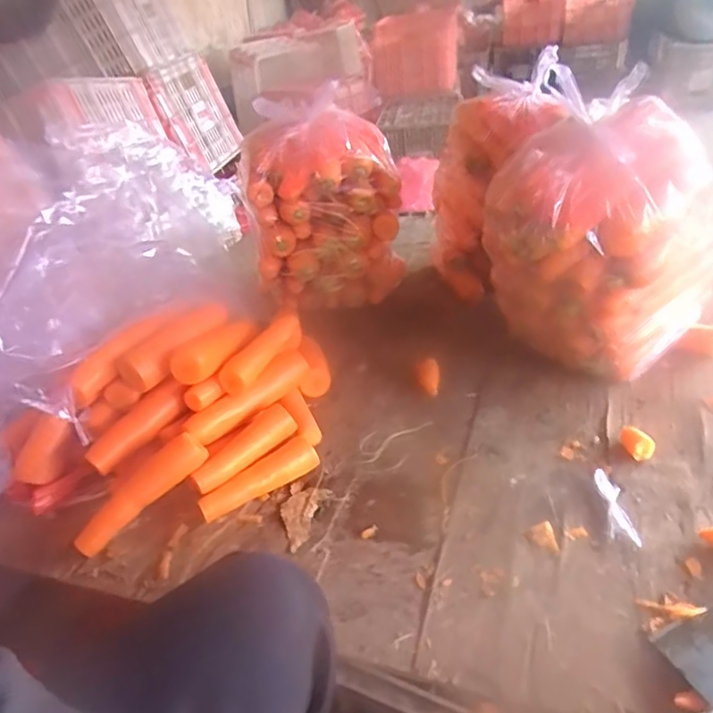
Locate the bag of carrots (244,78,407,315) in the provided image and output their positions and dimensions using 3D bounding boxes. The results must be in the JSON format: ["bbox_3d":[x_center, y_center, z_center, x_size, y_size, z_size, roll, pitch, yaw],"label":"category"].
[{"bbox_3d":[-0.052,-0.242,0.991,0.250,0.322,0.171,-3,34,9],"label":"bag of carrots"}]

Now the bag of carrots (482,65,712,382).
[{"bbox_3d":[0.286,-0.119,0.716,0.238,0.335,0.199,16,41,32],"label":"bag of carrots"}]

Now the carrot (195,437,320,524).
[{"bbox_3d":[-0.112,0.143,0.680,0.144,0.034,0.032,-26,37,-24],"label":"carrot"}]

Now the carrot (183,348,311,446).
[{"bbox_3d":[-0.131,0.046,0.736,0.182,0.037,0.043,-33,41,-32],"label":"carrot"}]

